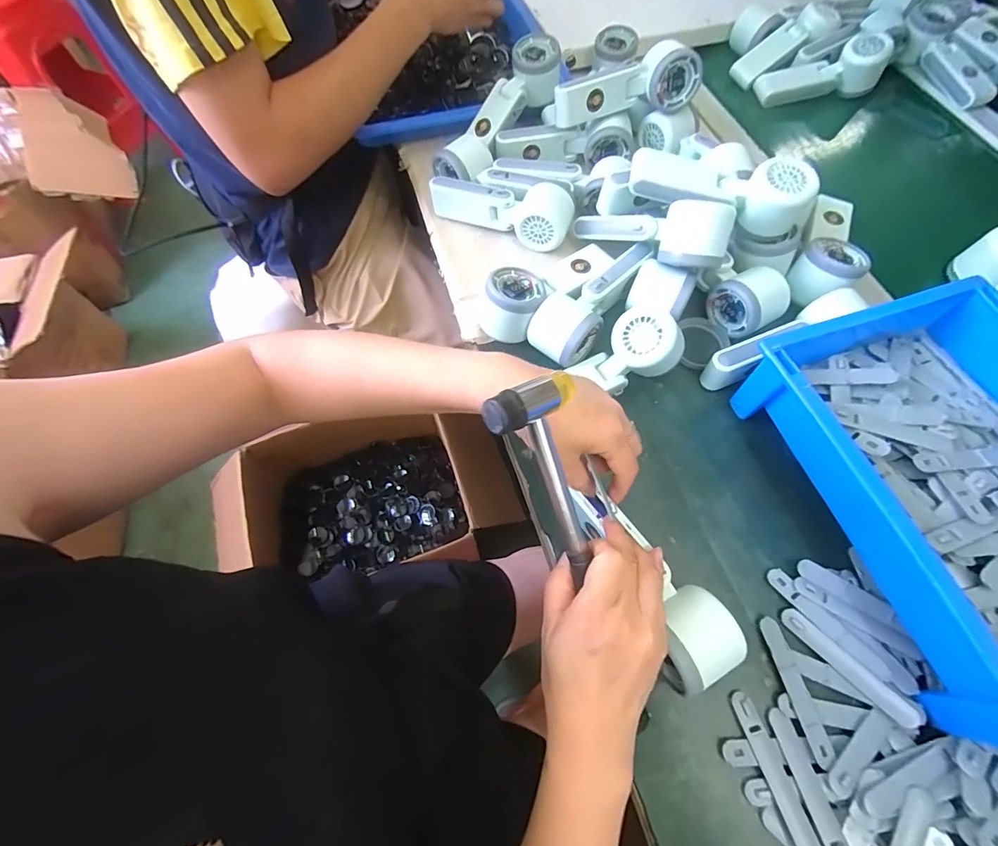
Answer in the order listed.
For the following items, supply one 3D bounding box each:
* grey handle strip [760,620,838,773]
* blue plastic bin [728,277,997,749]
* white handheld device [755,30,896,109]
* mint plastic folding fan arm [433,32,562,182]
[{"bbox_3d":[0.218,0.194,0.324,0.016,0.008,0.093,-10,65,-5],"label":"grey handle strip"},{"bbox_3d":[0.363,0.049,0.339,0.214,0.079,0.297,-16,66,-8],"label":"blue plastic bin"},{"bbox_3d":[0.450,-0.487,0.623,0.165,0.056,0.048,-7,64,14],"label":"white handheld device"},{"bbox_3d":[0.005,-0.376,0.540,0.065,0.050,0.211,34,84,14],"label":"mint plastic folding fan arm"}]

